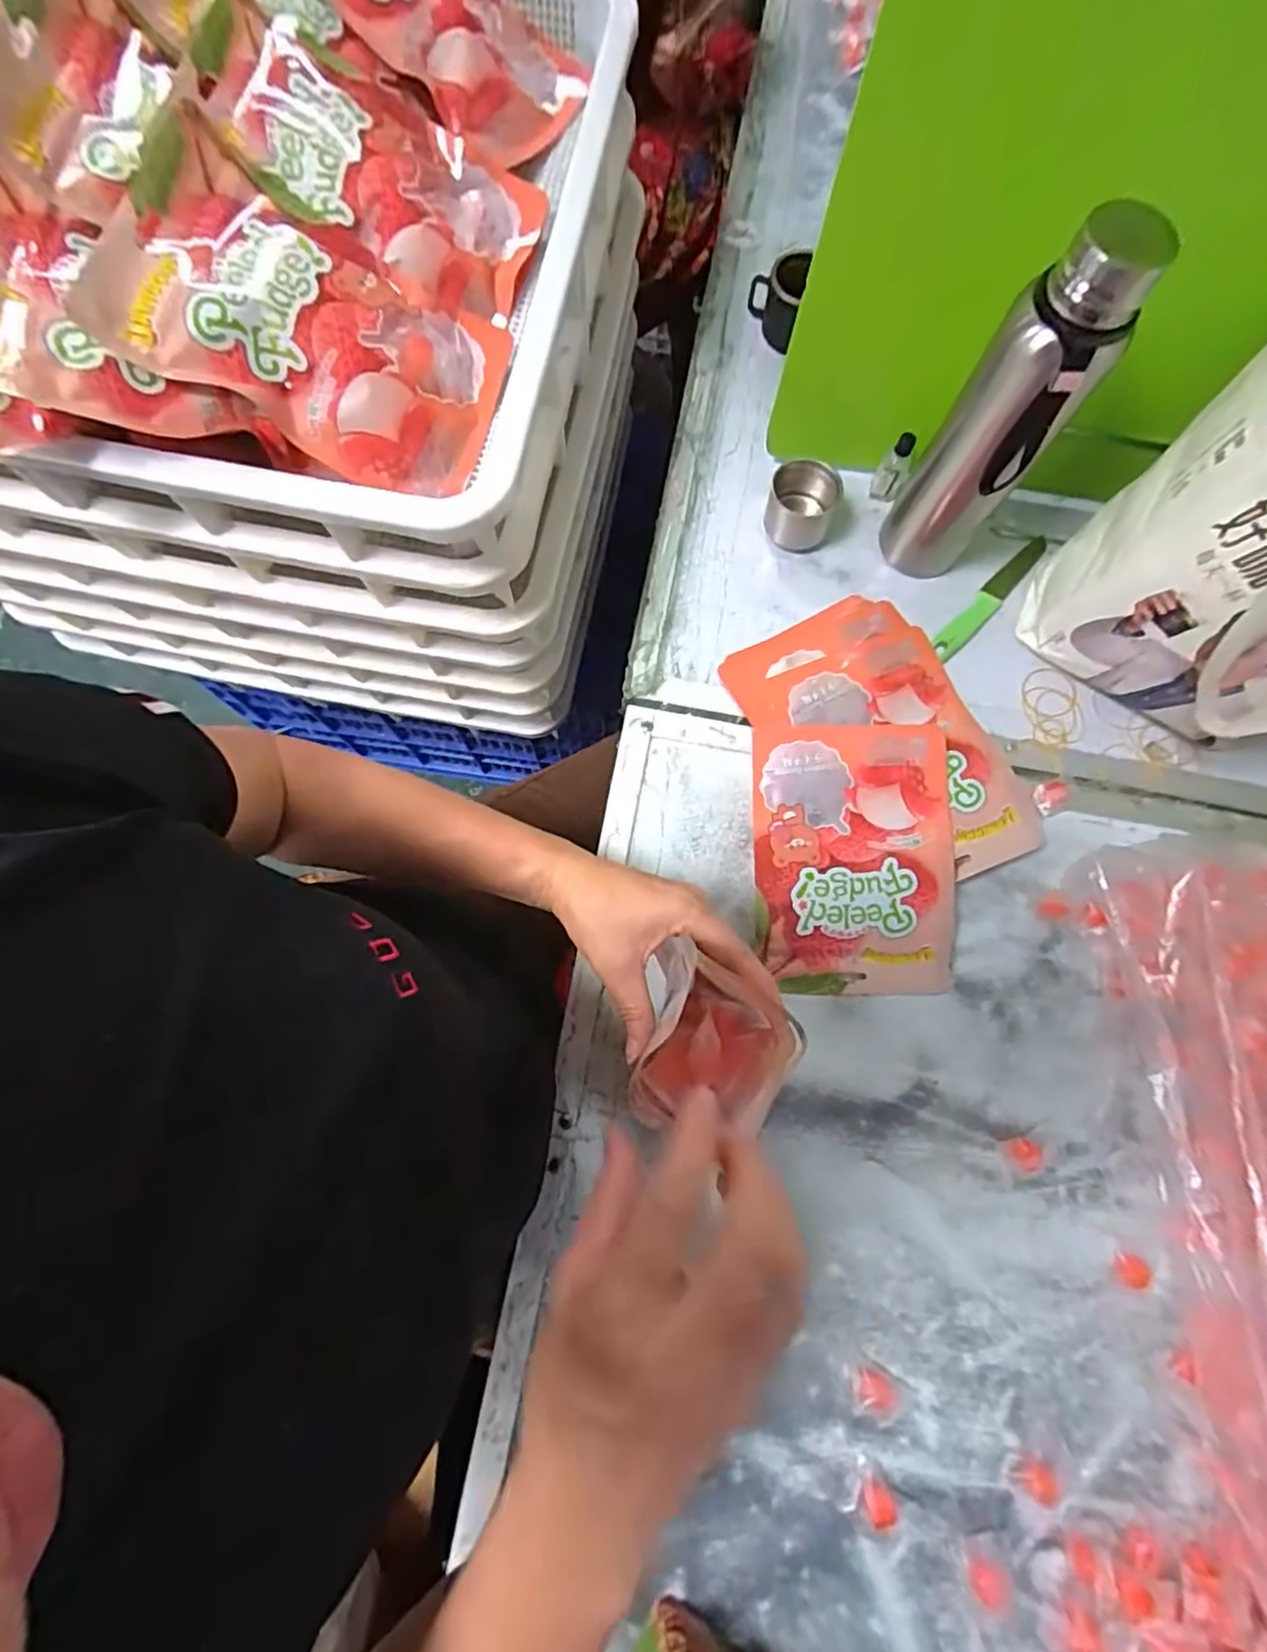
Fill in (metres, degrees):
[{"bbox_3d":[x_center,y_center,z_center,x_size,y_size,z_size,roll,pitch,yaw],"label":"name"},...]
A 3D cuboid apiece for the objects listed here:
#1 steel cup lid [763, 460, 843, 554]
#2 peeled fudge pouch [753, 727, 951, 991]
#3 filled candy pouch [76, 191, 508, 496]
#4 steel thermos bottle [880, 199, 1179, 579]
[{"bbox_3d":[0.155,-0.294,0.595,0.059,0.049,0.058,0,77,-1],"label":"steel cup lid"},{"bbox_3d":[0.178,0.024,0.523,0.154,0.034,0.218,1,77,-1],"label":"peeled fudge pouch"},{"bbox_3d":[-0.202,-0.299,0.403,0.222,0.030,0.136,6,89,-24],"label":"filled candy pouch"},{"bbox_3d":[0.273,-0.296,0.482,0.080,0.263,0.077,37,79,7],"label":"steel thermos bottle"}]

